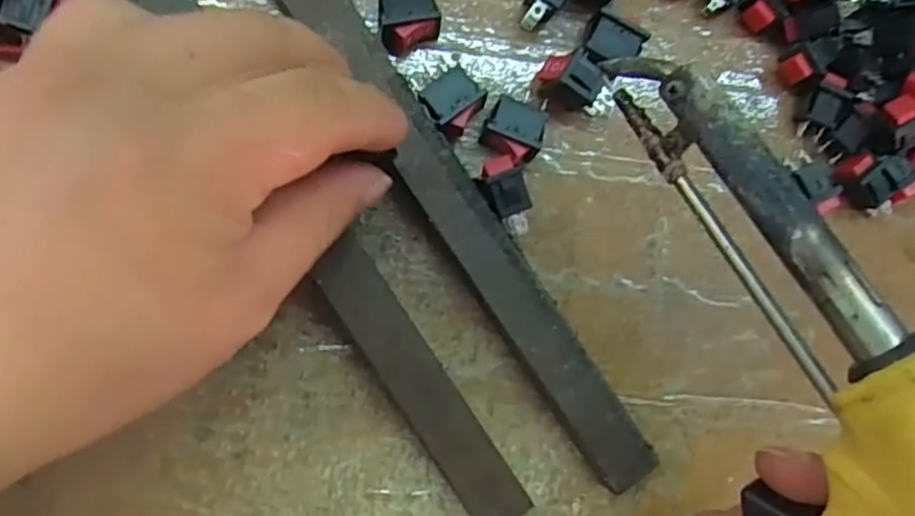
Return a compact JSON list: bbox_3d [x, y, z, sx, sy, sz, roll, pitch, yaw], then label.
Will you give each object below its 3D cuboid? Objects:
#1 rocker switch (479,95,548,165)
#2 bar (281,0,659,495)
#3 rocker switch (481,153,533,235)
[{"bbox_3d":[0.020,-0.045,0.251,0.021,0.013,0.021,22,84,-6],"label":"rocker switch"},{"bbox_3d":[-0.004,-0.021,0.241,0.022,0.018,0.232,-34,92,-8],"label":"bar"},{"bbox_3d":[0.017,-0.022,0.246,0.014,0.021,0.026,-25,90,-8],"label":"rocker switch"}]

